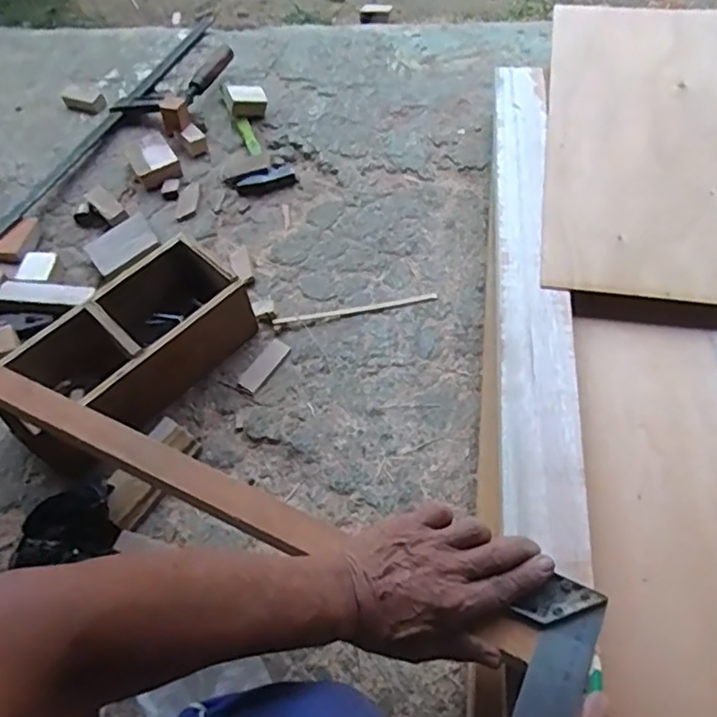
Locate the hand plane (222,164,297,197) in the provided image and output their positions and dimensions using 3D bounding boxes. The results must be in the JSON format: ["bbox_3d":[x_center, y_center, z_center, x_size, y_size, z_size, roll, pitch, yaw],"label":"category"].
[{"bbox_3d":[-0.150,-0.277,0.973,0.102,0.031,0.041,-19,60,-8],"label":"hand plane"}]

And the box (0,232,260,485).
[{"bbox_3d":[-0.277,-0.011,0.764,0.145,0.103,0.306,37,68,22],"label":"box"}]

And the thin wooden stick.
[{"bbox_3d":[-0.004,-0.065,0.828,0.215,0.005,0.011,-9,59,-1],"label":"thin wooden stick"}]

